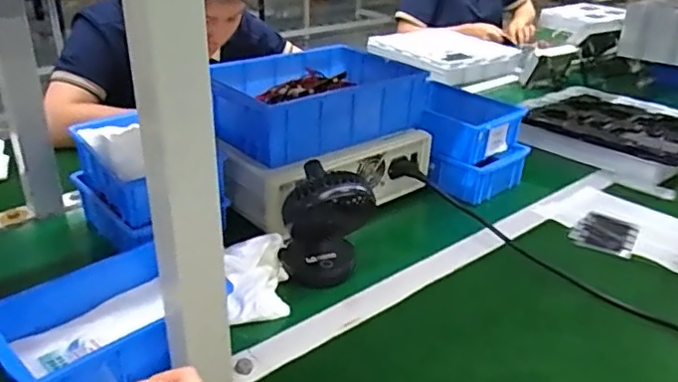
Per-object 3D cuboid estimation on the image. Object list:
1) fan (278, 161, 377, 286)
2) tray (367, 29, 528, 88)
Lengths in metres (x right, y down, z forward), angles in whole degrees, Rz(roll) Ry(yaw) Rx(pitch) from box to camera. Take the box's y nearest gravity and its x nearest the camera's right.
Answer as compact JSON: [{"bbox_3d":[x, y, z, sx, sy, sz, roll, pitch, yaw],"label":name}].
[{"bbox_3d":[-0.014,0.030,0.656,0.101,0.151,0.074,-1,27,-4],"label":"fan"},{"bbox_3d":[0.271,-0.351,1.527,0.310,0.052,0.392,-13,30,-26],"label":"tray"}]

